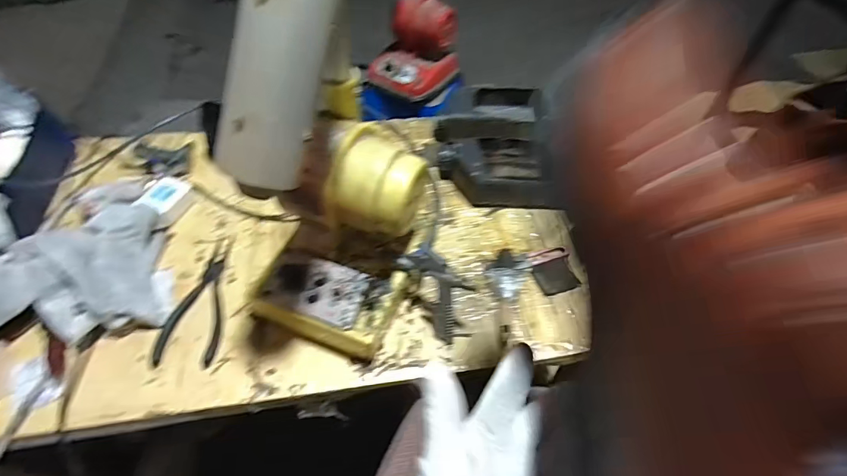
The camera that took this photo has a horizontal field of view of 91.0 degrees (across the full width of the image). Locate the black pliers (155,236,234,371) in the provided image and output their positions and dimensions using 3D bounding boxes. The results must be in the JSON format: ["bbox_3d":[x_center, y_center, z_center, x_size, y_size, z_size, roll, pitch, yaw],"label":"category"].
[{"bbox_3d":[-0.289,0.077,0.556,0.071,0.010,0.186,3,53,0],"label":"black pliers"}]

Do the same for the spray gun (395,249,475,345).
[{"bbox_3d":[0.014,0.065,0.523,0.048,0.100,0.104,-32,61,-24],"label":"spray gun"}]

